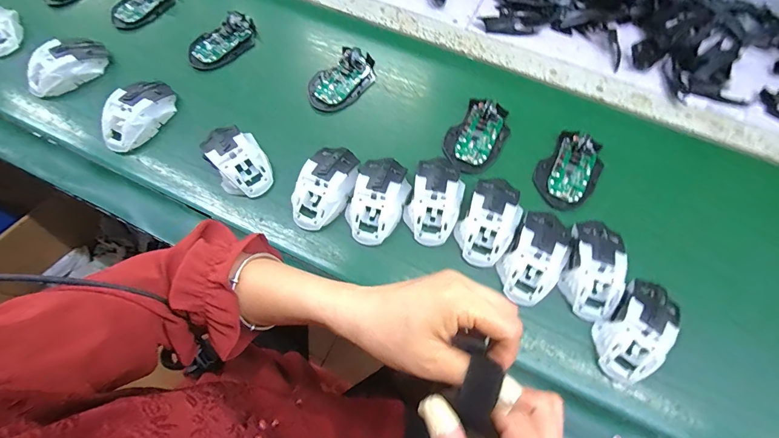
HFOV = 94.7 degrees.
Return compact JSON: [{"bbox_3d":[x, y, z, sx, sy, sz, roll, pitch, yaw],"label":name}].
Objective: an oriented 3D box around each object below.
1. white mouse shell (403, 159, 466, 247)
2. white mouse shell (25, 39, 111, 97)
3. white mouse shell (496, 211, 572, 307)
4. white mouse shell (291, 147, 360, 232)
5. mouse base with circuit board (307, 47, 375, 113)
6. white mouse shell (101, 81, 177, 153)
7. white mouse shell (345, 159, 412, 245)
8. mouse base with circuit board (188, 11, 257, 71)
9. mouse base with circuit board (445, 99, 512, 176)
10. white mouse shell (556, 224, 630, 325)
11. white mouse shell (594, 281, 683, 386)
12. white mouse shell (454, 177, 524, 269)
[{"bbox_3d":[0.058,-0.025,0.444,0.064,0.034,0.110,18,69,8],"label":"white mouse shell"},{"bbox_3d":[-0.479,-0.225,0.534,0.060,0.047,0.113,42,74,15],"label":"white mouse shell"},{"bbox_3d":[0.172,0.041,0.418,0.064,0.032,0.117,31,72,12],"label":"white mouse shell"},{"bbox_3d":[-0.082,-0.042,0.453,0.067,0.038,0.116,21,70,9],"label":"white mouse shell"},{"bbox_3d":[-0.070,-0.207,0.533,0.113,0.027,0.069,-42,73,-14],"label":"mouse base with circuit board"},{"bbox_3d":[-0.348,-0.146,0.497,0.060,0.039,0.117,28,71,11],"label":"white mouse shell"},{"bbox_3d":[-0.014,-0.025,0.446,0.066,0.039,0.110,18,69,8],"label":"white mouse shell"},{"bbox_3d":[-0.257,-0.274,0.555,0.113,0.032,0.057,-34,72,-12],"label":"mouse base with circuit board"},{"bbox_3d":[0.120,-0.113,0.487,0.072,0.028,0.111,35,73,13],"label":"mouse base with circuit board"},{"bbox_3d":[0.236,0.056,0.411,0.060,0.033,0.113,20,70,9],"label":"white mouse shell"},{"bbox_3d":[0.270,0.119,0.386,0.064,0.037,0.115,41,74,15],"label":"white mouse shell"},{"bbox_3d":[0.121,0.000,0.432,0.062,0.031,0.110,27,71,11],"label":"white mouse shell"}]

